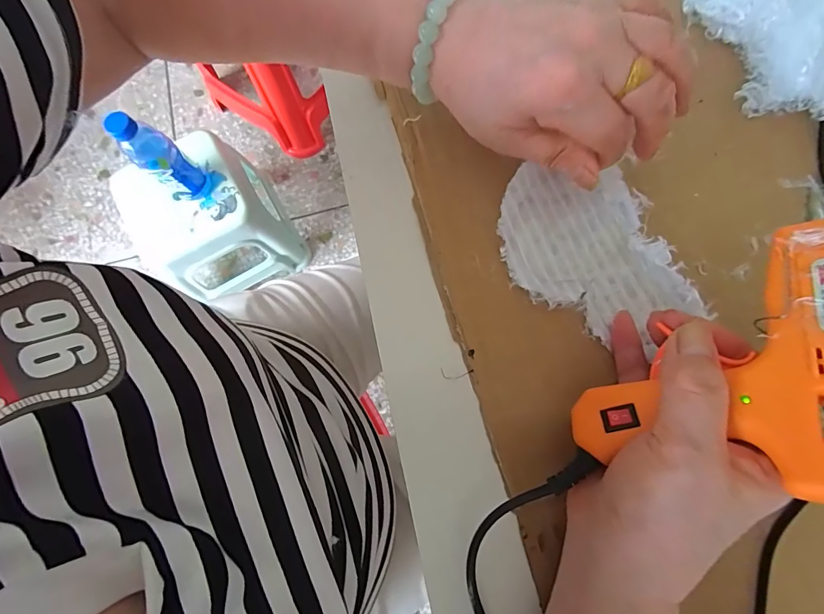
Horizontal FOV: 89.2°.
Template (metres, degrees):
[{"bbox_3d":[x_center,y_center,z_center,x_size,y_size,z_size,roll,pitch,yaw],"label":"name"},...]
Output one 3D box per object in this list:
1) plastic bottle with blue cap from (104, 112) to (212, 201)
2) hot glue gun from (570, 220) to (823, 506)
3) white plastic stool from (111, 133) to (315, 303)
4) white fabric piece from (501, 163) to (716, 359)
[{"bbox_3d":[-0.439,-0.259,0.737,0.063,0.214,0.069,-1,79,3],"label":"plastic bottle with blue cap"},{"bbox_3d":[0.140,0.022,0.184,0.107,0.030,0.113,5,71,47],"label":"hot glue gun"},{"bbox_3d":[-0.435,-0.205,0.967,0.260,0.280,0.294,-25,79,-2],"label":"white plastic stool"},{"bbox_3d":[0.099,-0.034,0.244,0.081,0.014,0.111,-22,78,-4],"label":"white fabric piece"}]

